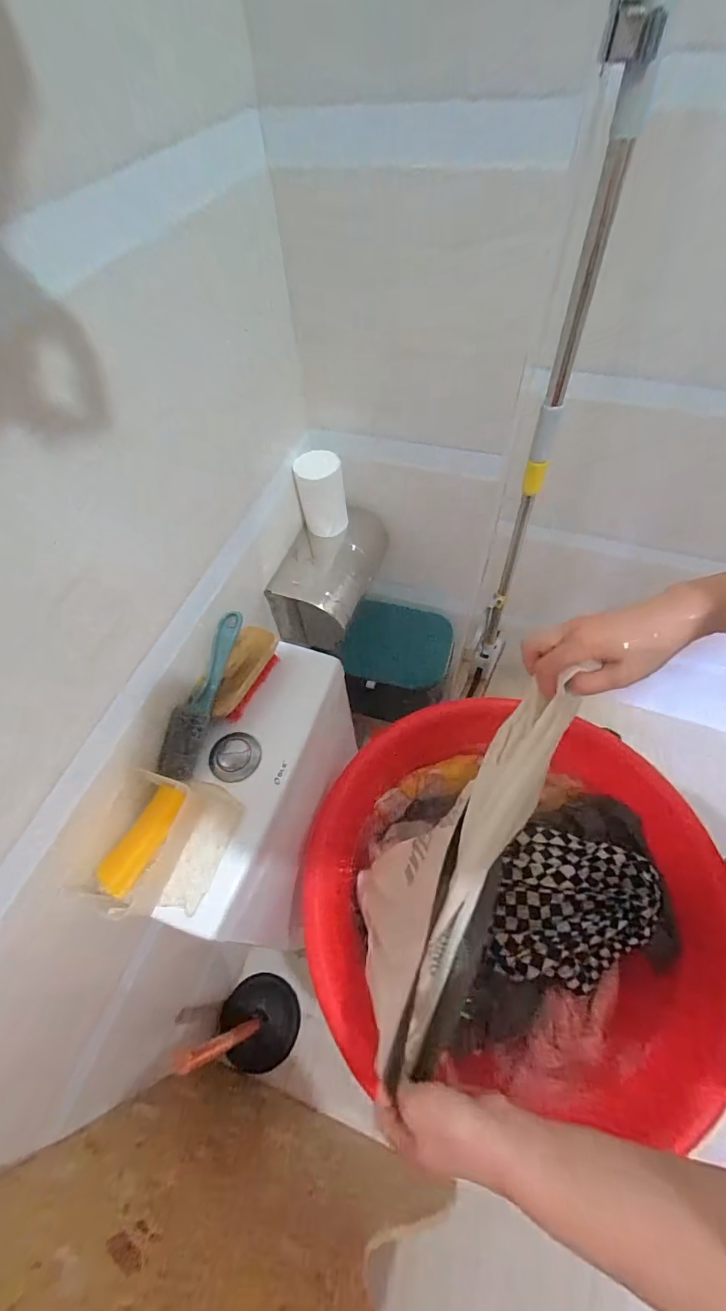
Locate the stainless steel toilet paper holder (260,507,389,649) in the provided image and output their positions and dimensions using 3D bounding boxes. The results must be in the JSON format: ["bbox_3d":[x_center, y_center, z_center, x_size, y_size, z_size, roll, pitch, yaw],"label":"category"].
[{"bbox_3d":[-0.053,-0.121,0.718,0.119,0.096,0.254,14,60,11],"label":"stainless steel toilet paper holder"}]

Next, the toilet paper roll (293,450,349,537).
[{"bbox_3d":[-0.060,-0.240,0.684,0.068,0.114,0.056,-6,58,-1],"label":"toilet paper roll"}]

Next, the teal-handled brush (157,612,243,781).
[{"bbox_3d":[-0.183,0.042,0.527,0.034,0.029,0.193,13,73,11],"label":"teal-handled brush"}]

